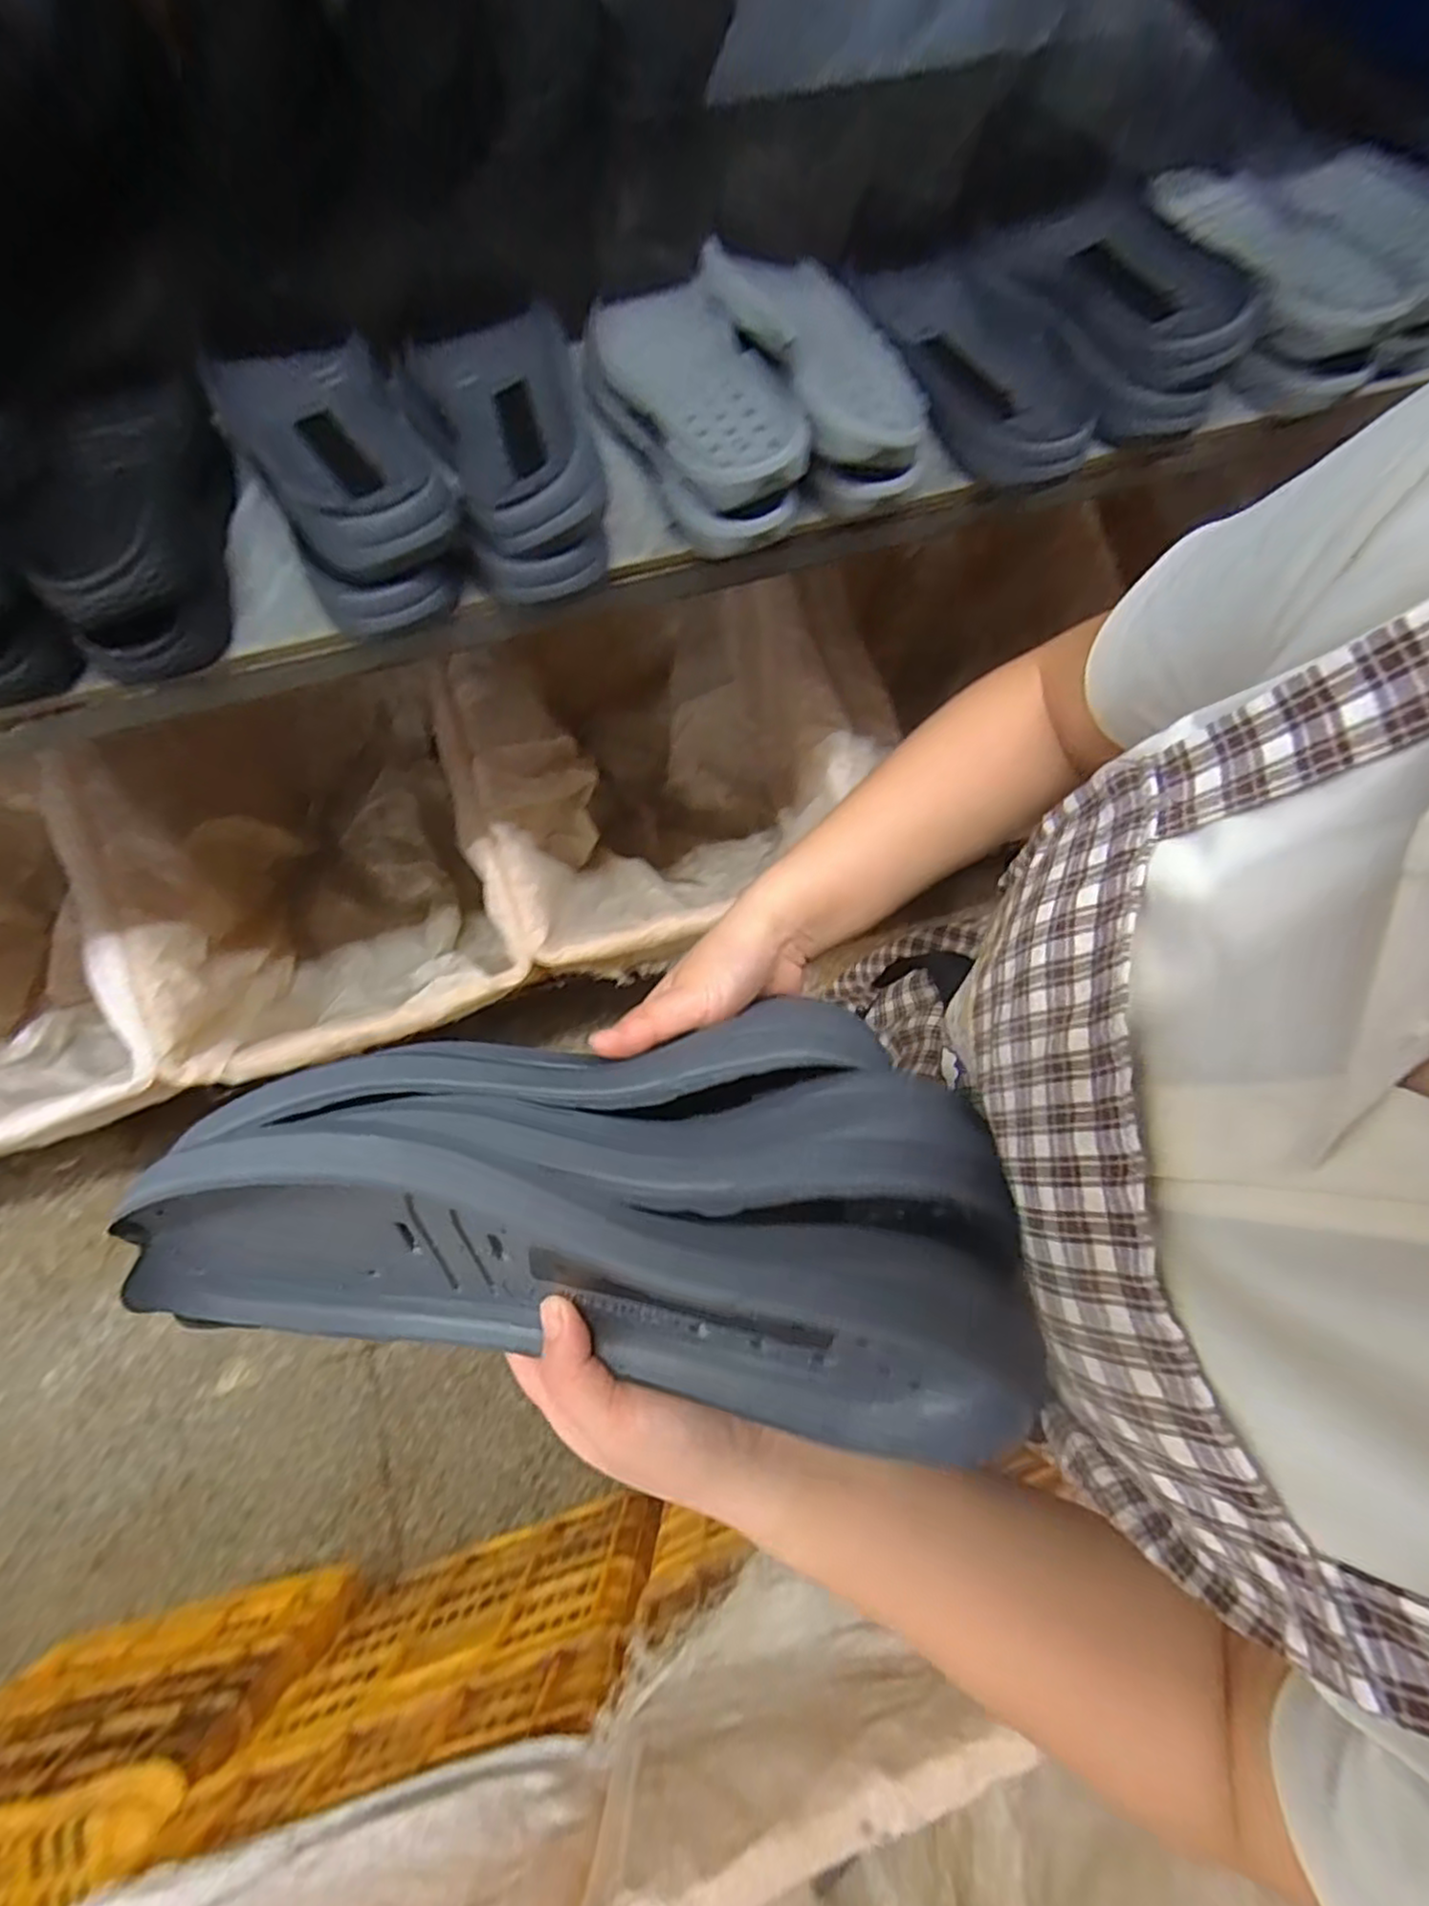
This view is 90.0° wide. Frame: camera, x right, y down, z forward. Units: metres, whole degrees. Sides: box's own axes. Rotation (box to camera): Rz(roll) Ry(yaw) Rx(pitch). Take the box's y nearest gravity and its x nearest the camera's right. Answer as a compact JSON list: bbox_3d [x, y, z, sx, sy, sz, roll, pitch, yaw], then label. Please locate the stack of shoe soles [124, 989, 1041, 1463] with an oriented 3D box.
[{"bbox_3d":[-0.040,0.083,0.261,0.285,0.096,0.154,5,71,1],"label":"stack of shoe soles"}]

